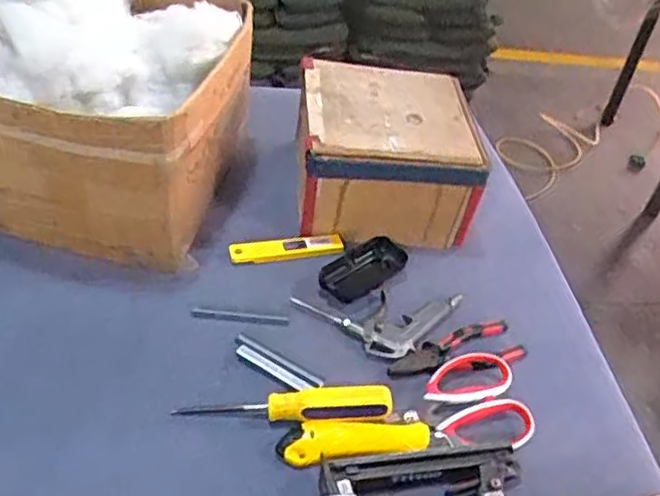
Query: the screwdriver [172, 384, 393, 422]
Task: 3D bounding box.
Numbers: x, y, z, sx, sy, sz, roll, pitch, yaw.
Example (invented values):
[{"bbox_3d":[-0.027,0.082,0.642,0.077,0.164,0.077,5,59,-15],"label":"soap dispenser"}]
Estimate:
[{"bbox_3d":[-0.041,0.146,0.592,0.190,0.031,0.032,-1,45,-8],"label":"screwdriver"}]

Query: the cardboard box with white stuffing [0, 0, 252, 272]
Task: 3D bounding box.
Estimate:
[{"bbox_3d":[-0.238,-0.173,0.734,0.253,0.271,0.284,13,45,7],"label":"cardboard box with white stuffing"}]

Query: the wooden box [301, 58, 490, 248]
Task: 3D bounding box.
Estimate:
[{"bbox_3d":[0.067,-0.124,0.819,0.208,0.124,0.211,0,45,-7],"label":"wooden box"}]

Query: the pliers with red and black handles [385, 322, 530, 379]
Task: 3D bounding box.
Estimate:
[{"bbox_3d":[0.131,0.110,0.677,0.154,0.016,0.052,-13,47,-19],"label":"pliers with red and black handles"}]

